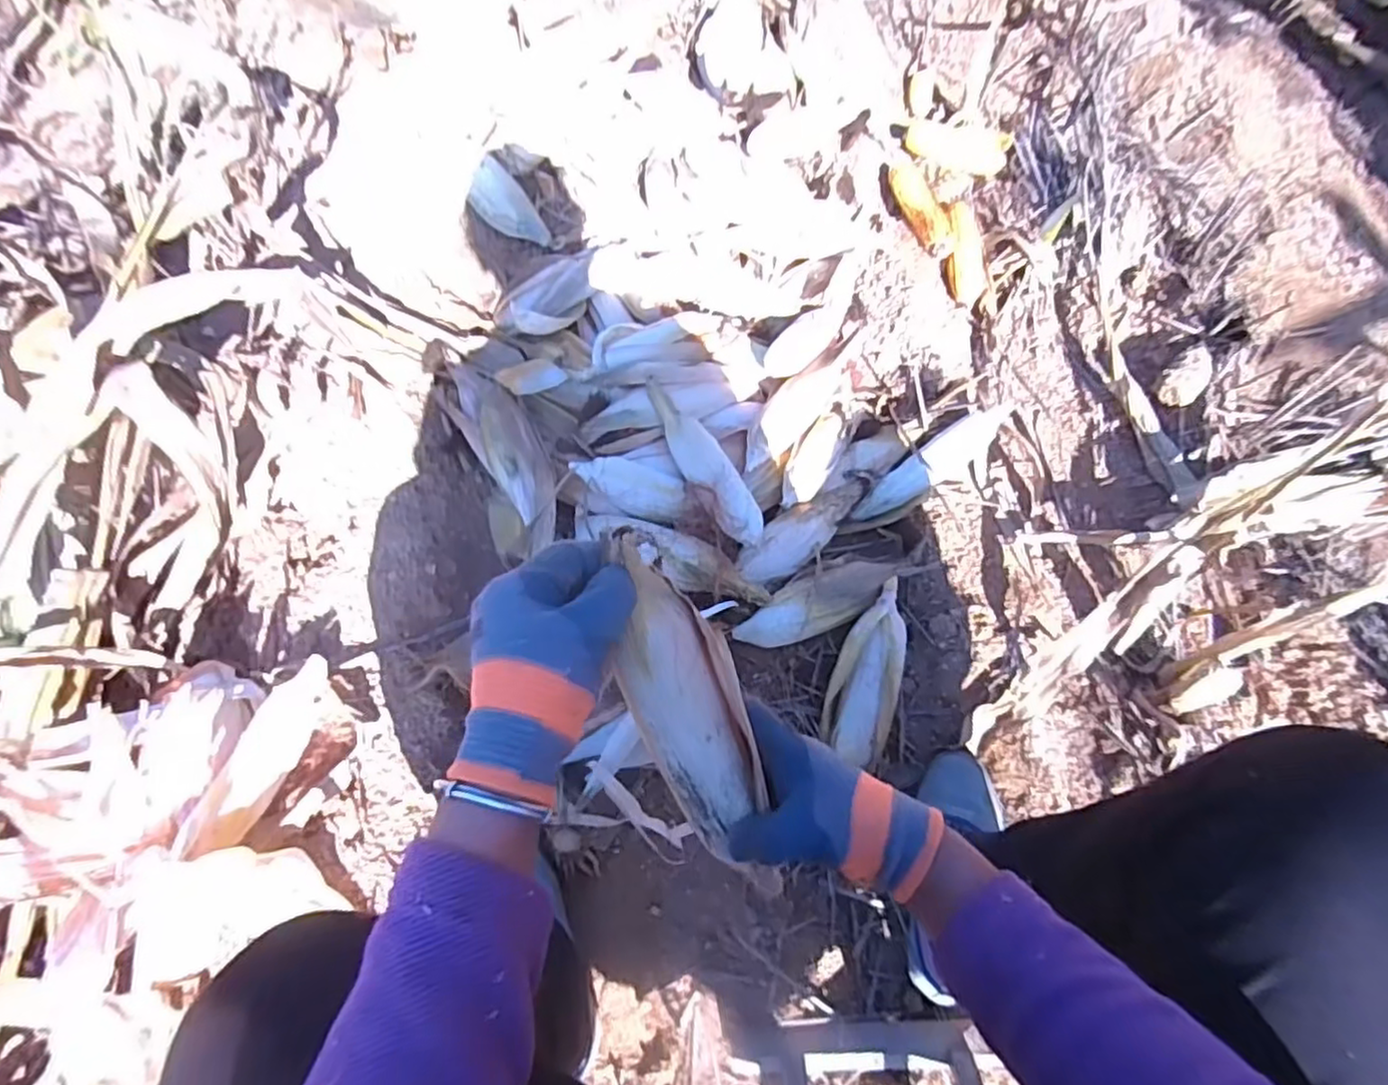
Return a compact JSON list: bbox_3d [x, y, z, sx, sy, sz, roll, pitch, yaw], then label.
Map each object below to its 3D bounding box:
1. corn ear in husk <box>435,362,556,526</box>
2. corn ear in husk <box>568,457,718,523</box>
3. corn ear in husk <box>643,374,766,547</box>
[{"bbox_3d":[-0.241,-0.140,0.817,0.075,0.050,0.261,-33,69,-13],"label":"corn ear in husk"},{"bbox_3d":[-0.059,-0.063,0.803,0.170,0.047,0.054,17,70,-7],"label":"corn ear in husk"},{"bbox_3d":[0.010,-0.099,0.812,0.055,0.045,0.234,-29,70,-11],"label":"corn ear in husk"}]

